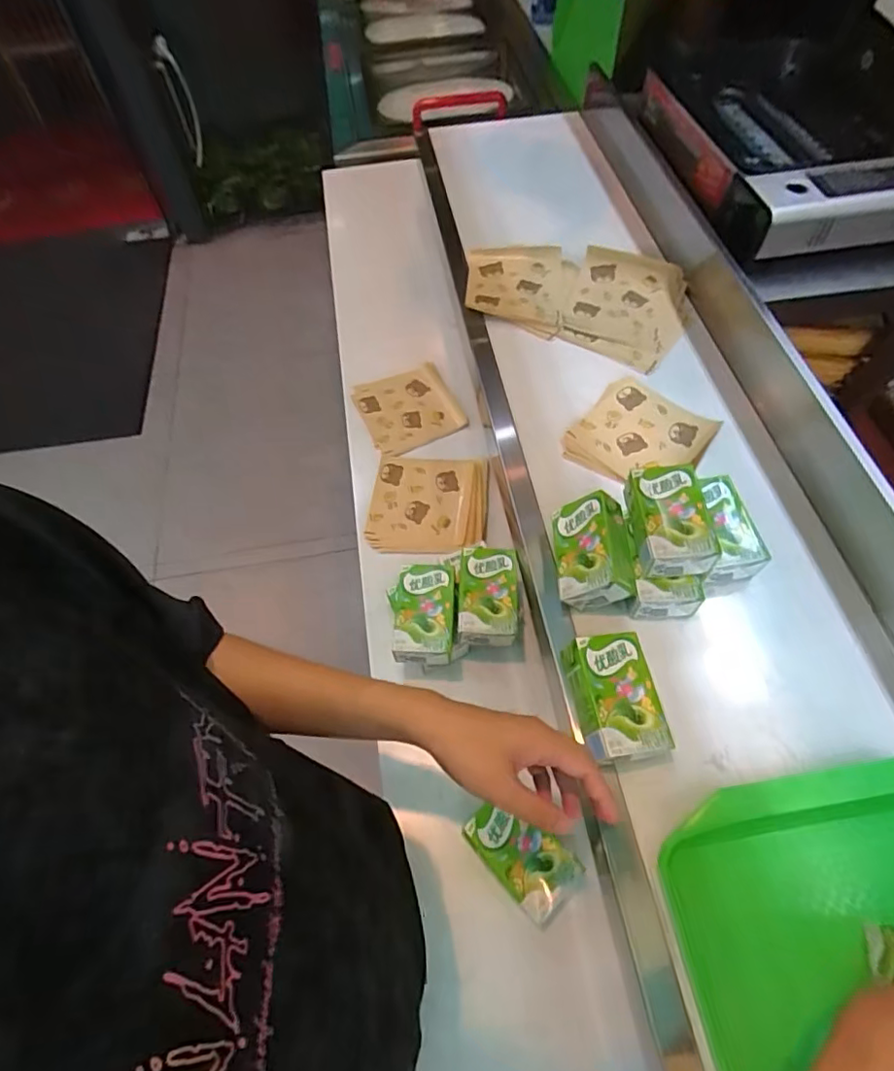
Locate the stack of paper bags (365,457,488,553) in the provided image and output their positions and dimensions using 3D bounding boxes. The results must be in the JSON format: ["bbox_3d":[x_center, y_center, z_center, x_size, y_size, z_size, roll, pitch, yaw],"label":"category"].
[{"bbox_3d":[-0.025,-0.048,0.812,0.160,0.013,0.161,2,59,4],"label":"stack of paper bags"}]

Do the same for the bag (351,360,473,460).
[{"bbox_3d":[-0.062,-0.201,0.910,0.145,0.017,0.157,-21,61,-10],"label":"bag"}]

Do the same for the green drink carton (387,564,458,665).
[{"bbox_3d":[-0.028,0.090,0.658,0.077,0.040,0.109,-3,59,1],"label":"green drink carton"}]

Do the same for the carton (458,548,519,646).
[{"bbox_3d":[0.048,0.068,0.666,0.066,0.035,0.107,2,59,4],"label":"carton"}]

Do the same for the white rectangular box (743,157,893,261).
[{"bbox_3d":[0.561,-0.459,0.792,0.312,0.071,0.096,-13,59,-5],"label":"white rectangular box"}]

